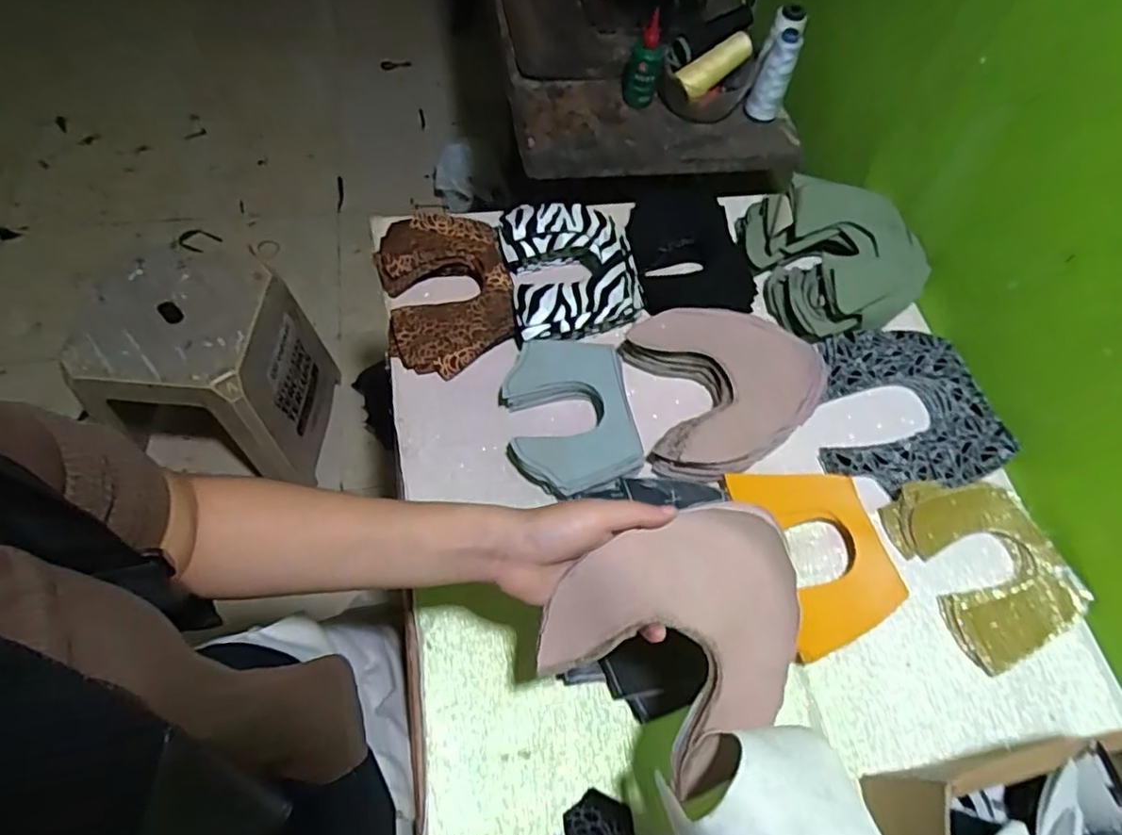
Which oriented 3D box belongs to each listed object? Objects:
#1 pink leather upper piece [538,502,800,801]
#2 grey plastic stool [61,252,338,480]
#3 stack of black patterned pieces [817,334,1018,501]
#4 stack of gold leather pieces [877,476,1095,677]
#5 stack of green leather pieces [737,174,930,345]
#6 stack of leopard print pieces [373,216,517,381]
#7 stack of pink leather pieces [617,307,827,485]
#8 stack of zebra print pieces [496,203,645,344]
[{"bbox_3d":[0.073,0.134,0.391,0.155,0.071,0.135,-25,65,-15],"label":"pink leather upper piece"},{"bbox_3d":[-0.636,-0.088,1.219,0.282,0.383,0.283,10,62,0],"label":"grey plastic stool"},{"bbox_3d":[0.352,-0.012,0.659,0.183,0.014,0.175,-7,62,-7],"label":"stack of black patterned pieces"},{"bbox_3d":[0.398,0.132,0.595,0.137,0.020,0.164,-18,64,-12],"label":"stack of gold leather pieces"},{"bbox_3d":[0.310,-0.185,0.706,0.179,0.072,0.180,-11,63,-9],"label":"stack of green leather pieces"},{"bbox_3d":[-0.123,-0.136,0.679,0.131,0.041,0.181,-11,63,-9],"label":"stack of leopard print pieces"},{"bbox_3d":[0.169,-0.030,0.642,0.181,0.047,0.178,-8,62,-7],"label":"stack of pink leather pieces"},{"bbox_3d":[0.013,-0.158,0.694,0.143,0.053,0.162,-10,62,-8],"label":"stack of zebra print pieces"}]

